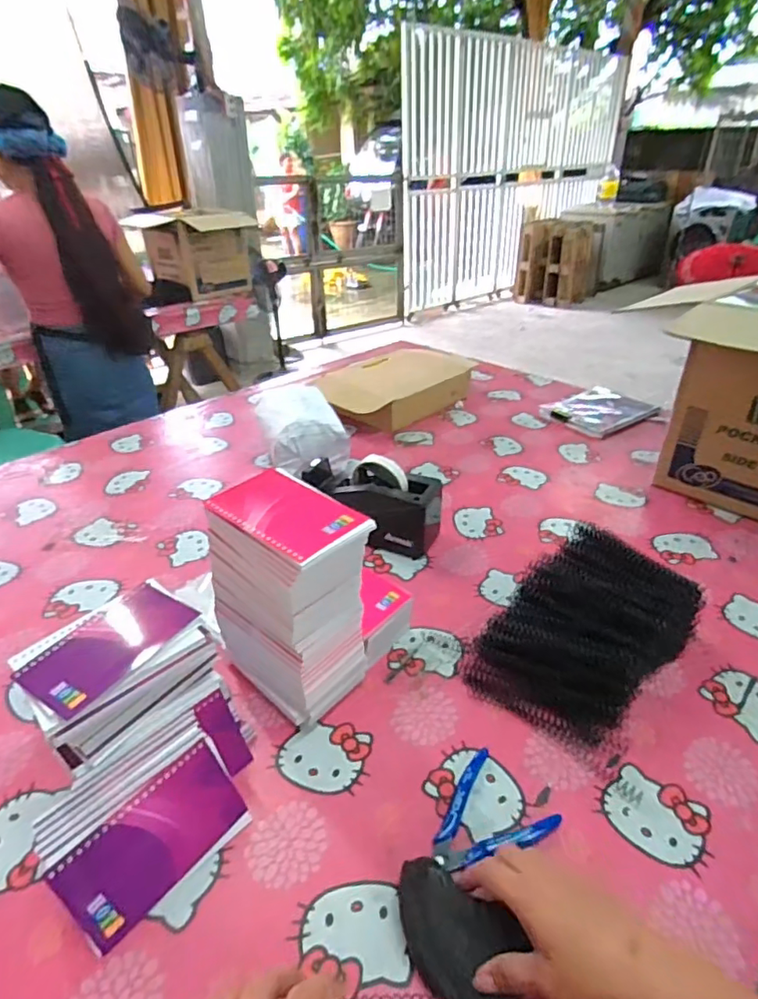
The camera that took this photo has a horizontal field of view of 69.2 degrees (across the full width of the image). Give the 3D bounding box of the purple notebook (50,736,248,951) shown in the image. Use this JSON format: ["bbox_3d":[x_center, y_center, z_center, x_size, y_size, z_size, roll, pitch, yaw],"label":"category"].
[{"bbox_3d":[-0.169,0.263,0.423,0.131,0.081,0.006,-32,13,-37],"label":"purple notebook"}]

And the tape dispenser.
[{"bbox_3d":[-0.014,0.002,0.791,0.195,0.113,0.079,11,34,19],"label":"tape dispenser"}]

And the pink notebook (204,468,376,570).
[{"bbox_3d":[-0.079,0.011,0.477,0.136,0.008,0.085,24,40,34],"label":"pink notebook"}]

